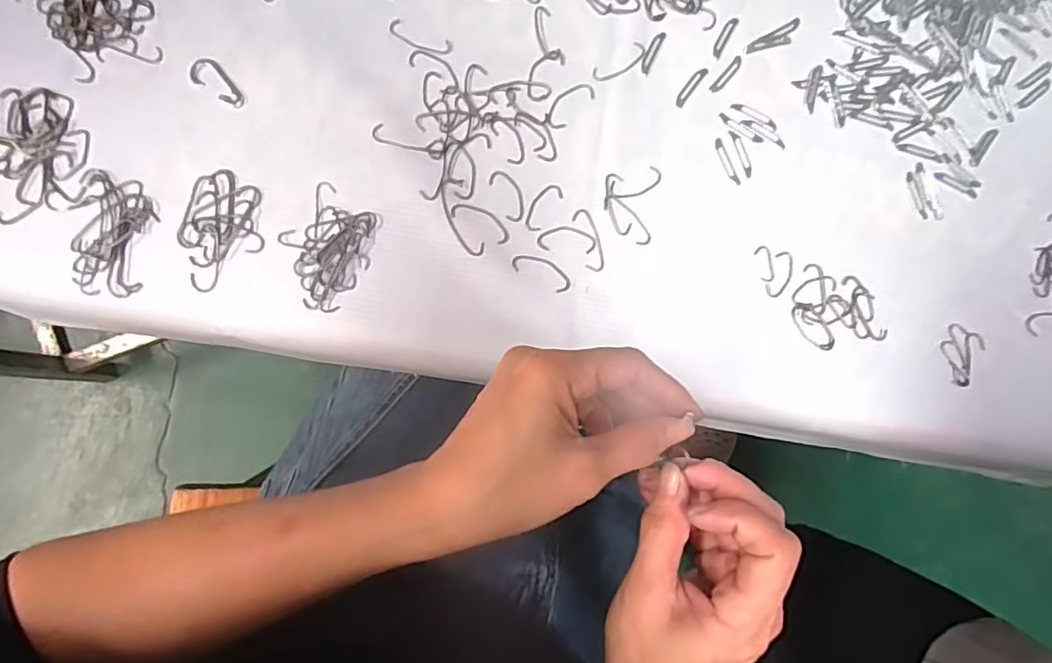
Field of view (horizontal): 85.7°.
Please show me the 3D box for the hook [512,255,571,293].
[{"bbox_3d":[0.011,-0.038,0.361,0.040,0.004,0.016,26,84,-3],"label":"hook"}]

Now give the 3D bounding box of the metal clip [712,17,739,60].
[{"bbox_3d":[0.136,-0.201,0.386,0.008,0.004,0.033,30,84,-2],"label":"metal clip"}]

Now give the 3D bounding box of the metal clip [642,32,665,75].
[{"bbox_3d":[0.086,-0.189,0.381,0.007,0.004,0.032,27,84,-3],"label":"metal clip"}]

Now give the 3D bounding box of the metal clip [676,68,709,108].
[{"bbox_3d":[0.111,-0.165,0.381,0.008,0.004,0.033,38,84,-1],"label":"metal clip"}]

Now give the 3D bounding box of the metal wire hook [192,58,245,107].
[{"bbox_3d":[-0.191,-0.152,0.350,0.017,0.004,0.037,-43,90,-6],"label":"metal wire hook"}]

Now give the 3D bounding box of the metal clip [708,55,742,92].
[{"bbox_3d":[0.137,-0.175,0.385,0.007,0.004,0.033,40,84,-1],"label":"metal clip"}]

